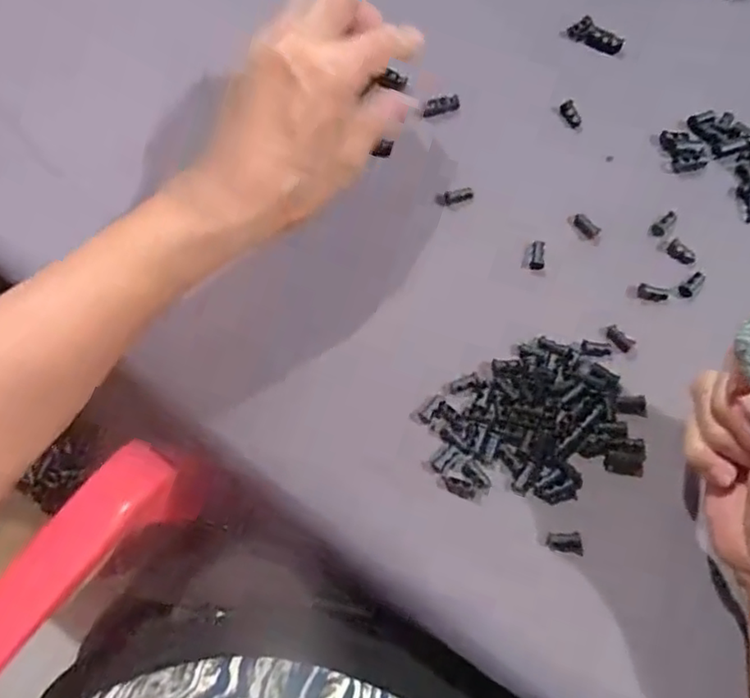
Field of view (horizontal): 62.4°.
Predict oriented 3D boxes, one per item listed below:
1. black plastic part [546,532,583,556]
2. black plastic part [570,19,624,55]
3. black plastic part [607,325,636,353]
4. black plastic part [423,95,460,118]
[{"bbox_3d":[0.097,0.099,0.316,0.018,0.006,0.011,9,74,0],"label":"black plastic part"},{"bbox_3d":[0.144,-0.203,0.401,0.035,0.008,0.012,28,75,5],"label":"black plastic part"},{"bbox_3d":[0.138,-0.007,0.347,0.009,0.004,0.017,-37,78,-12],"label":"black plastic part"},{"bbox_3d":[0.041,-0.150,0.384,0.024,0.008,0.008,-17,75,-7],"label":"black plastic part"}]

